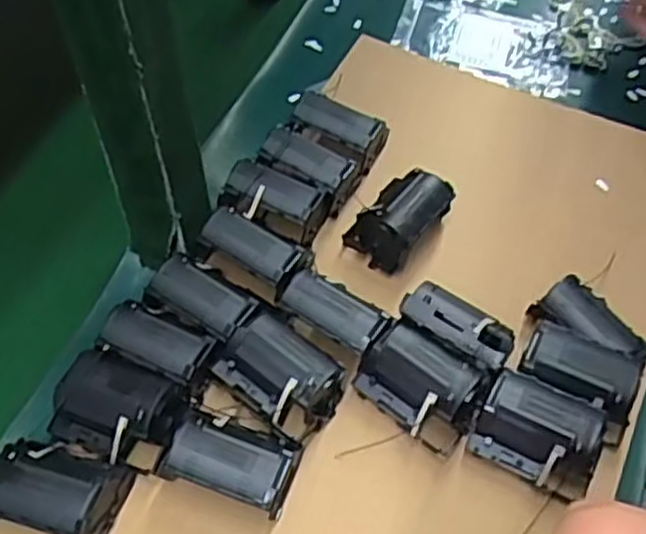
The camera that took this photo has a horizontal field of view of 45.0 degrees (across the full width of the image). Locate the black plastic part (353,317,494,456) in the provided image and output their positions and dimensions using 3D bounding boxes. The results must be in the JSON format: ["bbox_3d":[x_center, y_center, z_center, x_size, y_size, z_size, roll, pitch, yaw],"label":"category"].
[{"bbox_3d":[0.059,0.072,0.469,0.070,0.041,0.048,30,59,21],"label":"black plastic part"}]

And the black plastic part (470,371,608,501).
[{"bbox_3d":[0.124,0.095,0.452,0.067,0.041,0.047,22,57,16],"label":"black plastic part"}]

